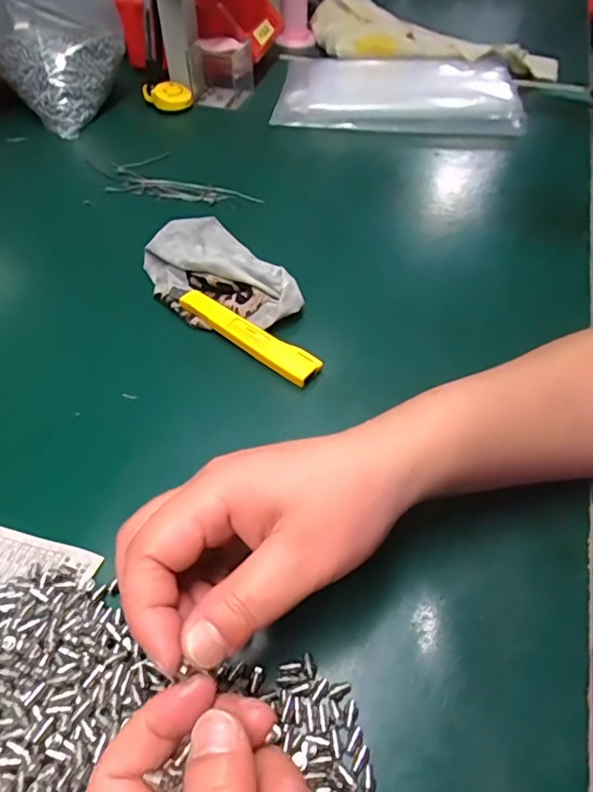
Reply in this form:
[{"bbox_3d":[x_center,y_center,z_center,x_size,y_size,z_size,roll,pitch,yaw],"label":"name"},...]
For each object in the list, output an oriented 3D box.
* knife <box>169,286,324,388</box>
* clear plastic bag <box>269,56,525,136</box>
[{"bbox_3d":[-0.040,-0.045,0.362,0.127,0.011,0.020,31,56,23],"label":"knife"},{"bbox_3d":[0.114,-0.362,0.624,0.269,0.033,0.207,4,50,3],"label":"clear plastic bag"}]

